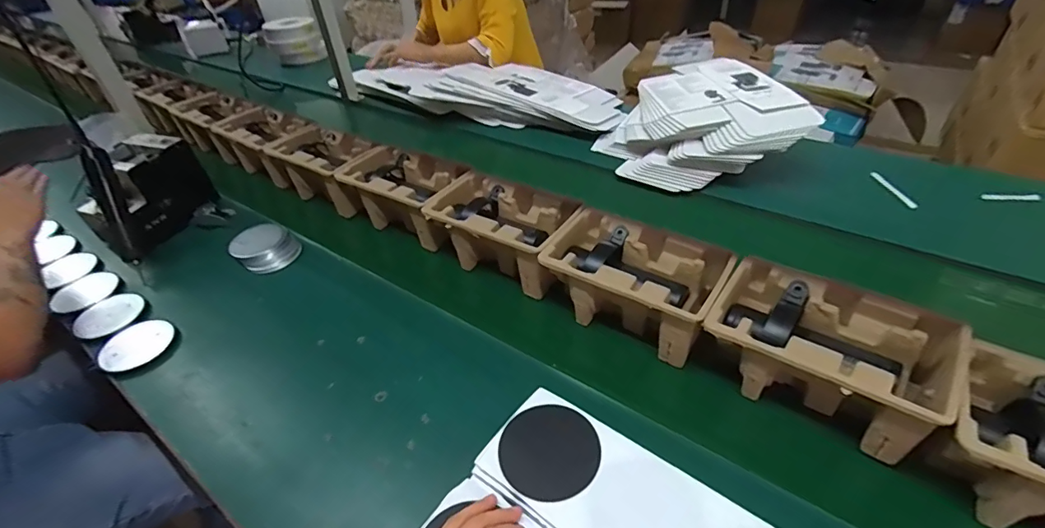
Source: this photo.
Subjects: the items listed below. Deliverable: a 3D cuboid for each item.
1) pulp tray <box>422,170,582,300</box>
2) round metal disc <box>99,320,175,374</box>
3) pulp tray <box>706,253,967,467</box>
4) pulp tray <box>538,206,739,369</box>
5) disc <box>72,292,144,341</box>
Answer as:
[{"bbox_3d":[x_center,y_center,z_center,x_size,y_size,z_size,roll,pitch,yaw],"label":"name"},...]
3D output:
[{"bbox_3d":[-0.029,-0.052,0.769,0.232,0.098,0.143,22,47,27],"label":"pulp tray"},{"bbox_3d":[-0.560,0.119,0.694,0.090,0.021,0.090,28,49,34],"label":"round metal disc"},{"bbox_3d":[0.337,0.101,0.545,0.227,0.102,0.151,27,49,31],"label":"pulp tray"},{"bbox_3d":[0.152,0.025,0.656,0.228,0.094,0.138,23,47,28],"label":"pulp tray"},{"bbox_3d":[-0.640,0.083,0.741,0.096,0.020,0.091,-3,39,3],"label":"disc"}]

